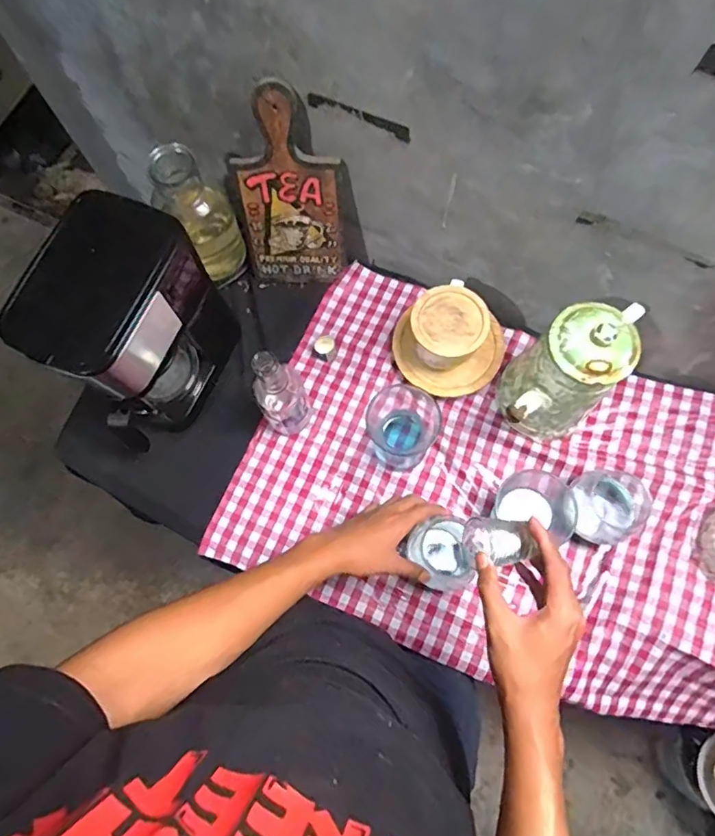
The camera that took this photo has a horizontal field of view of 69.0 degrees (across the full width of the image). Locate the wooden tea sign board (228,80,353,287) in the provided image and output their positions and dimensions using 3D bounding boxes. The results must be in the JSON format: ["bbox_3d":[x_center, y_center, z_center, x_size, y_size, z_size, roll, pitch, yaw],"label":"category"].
[{"bbox_3d":[-0.087,-0.294,0.699,0.151,0.278,0.016,5,56,1],"label":"wooden tea sign board"}]

